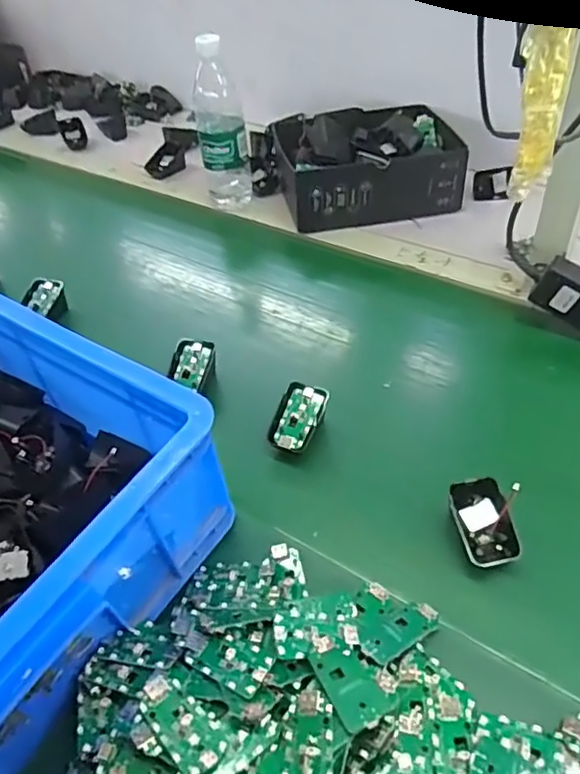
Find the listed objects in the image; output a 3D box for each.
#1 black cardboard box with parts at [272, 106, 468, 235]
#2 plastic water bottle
[{"bbox_3d":[0.113,-0.324,0.901,0.246,0.093,0.191,-12,45,-7],"label":"black cardboard box with parts"},{"bbox_3d":[-0.097,-0.365,0.870,0.067,0.221,0.057,-10,45,-5],"label":"plastic water bottle"}]

